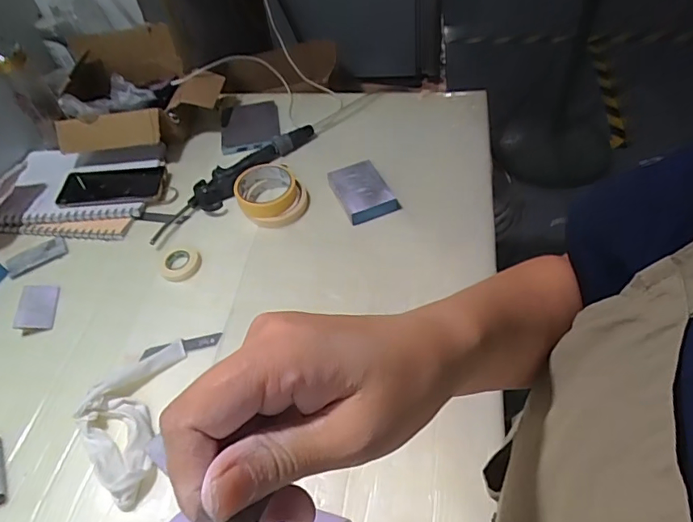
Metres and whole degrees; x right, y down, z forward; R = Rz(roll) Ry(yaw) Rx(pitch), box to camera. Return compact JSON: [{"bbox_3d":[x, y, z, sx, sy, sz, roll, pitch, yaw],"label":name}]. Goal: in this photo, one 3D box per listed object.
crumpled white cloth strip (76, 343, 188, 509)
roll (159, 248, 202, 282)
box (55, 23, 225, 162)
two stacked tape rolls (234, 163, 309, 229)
[{"bbox_3d":[-0.243,0.167,0.538,0.088,0.028,0.178,-1,51,5],"label":"crumpled white cloth strip"},{"bbox_3d":[-0.229,0.002,0.678,0.054,0.011,0.053,-3,51,4],"label":"roll"},{"bbox_3d":[-0.347,-0.282,0.817,0.240,0.130,0.178,-2,51,5],"label":"box"},{"bbox_3d":[-0.109,-0.095,0.716,0.099,0.042,0.089,-16,52,-7],"label":"two stacked tape rolls"}]

